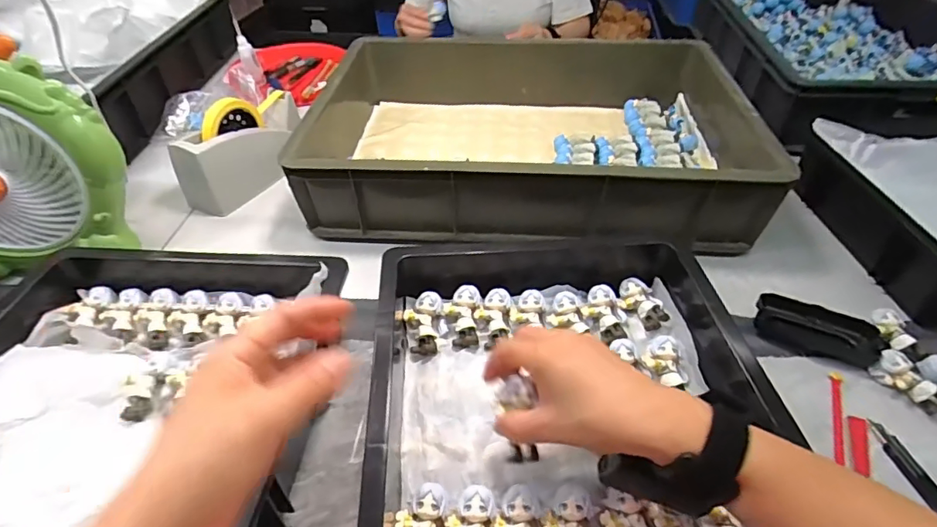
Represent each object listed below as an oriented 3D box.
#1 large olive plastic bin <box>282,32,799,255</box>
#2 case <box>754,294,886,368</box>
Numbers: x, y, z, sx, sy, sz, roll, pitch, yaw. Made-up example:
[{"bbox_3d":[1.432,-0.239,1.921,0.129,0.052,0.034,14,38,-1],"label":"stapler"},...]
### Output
[{"bbox_3d":[0.081,-0.200,0.756,0.587,0.143,0.409,3,43,4],"label":"large olive plastic bin"},{"bbox_3d":[0.375,0.075,0.544,0.118,0.034,0.055,30,52,29],"label":"case"}]

